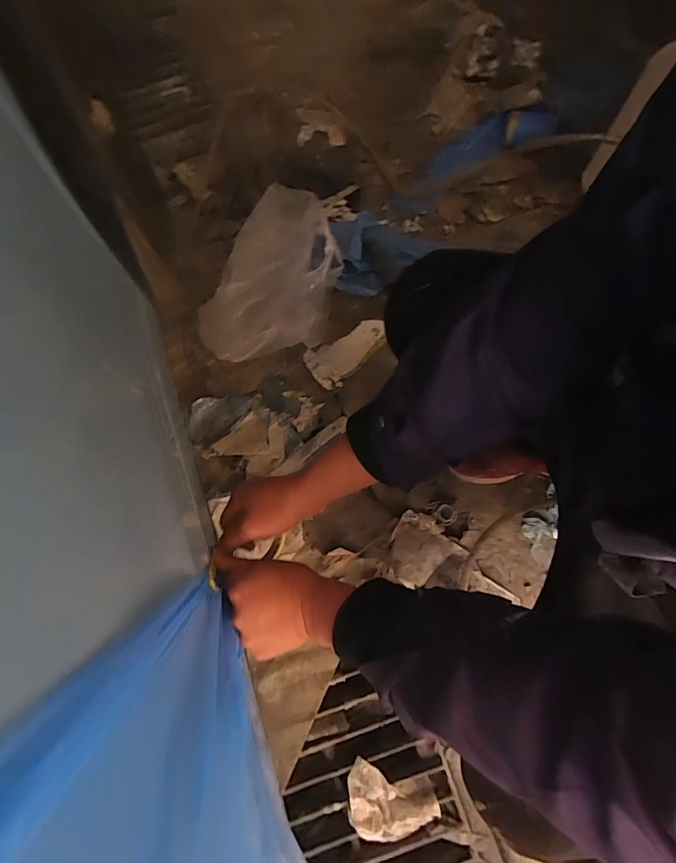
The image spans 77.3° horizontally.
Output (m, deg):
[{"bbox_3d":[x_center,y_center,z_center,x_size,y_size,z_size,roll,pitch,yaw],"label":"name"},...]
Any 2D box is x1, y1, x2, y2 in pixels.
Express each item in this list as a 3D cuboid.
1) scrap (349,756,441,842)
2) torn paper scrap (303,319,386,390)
[{"bbox_3d":[0.085,0.578,0.655,0.137,0.012,0.096,7,76,3],"label":"scrap"},{"bbox_3d":[0.025,-0.154,0.826,0.173,0.023,0.085,-31,77,-7],"label":"torn paper scrap"}]

